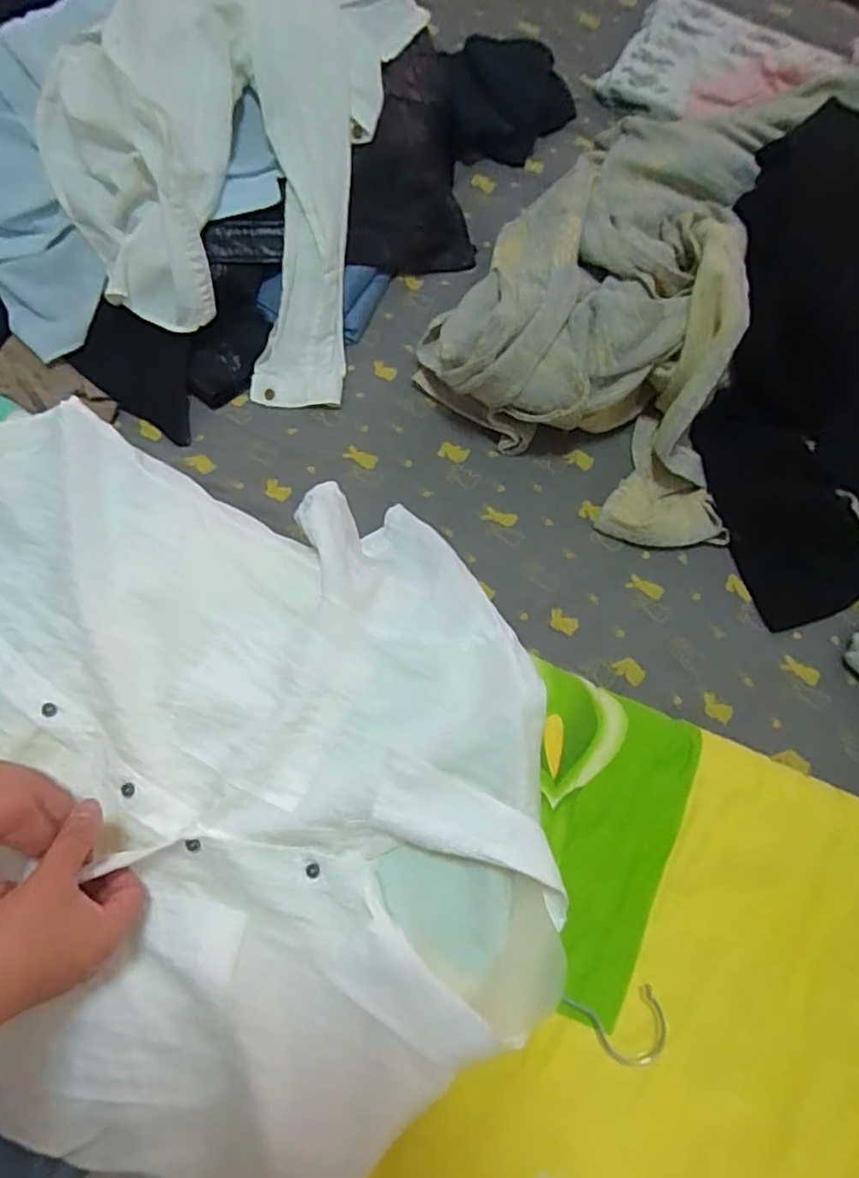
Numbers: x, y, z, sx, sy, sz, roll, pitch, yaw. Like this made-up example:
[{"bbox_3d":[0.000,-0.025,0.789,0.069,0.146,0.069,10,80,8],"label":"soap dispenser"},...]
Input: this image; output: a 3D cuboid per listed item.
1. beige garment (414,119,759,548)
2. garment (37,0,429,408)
[{"bbox_3d":[0.191,-0.369,0.751,0.373,0.141,0.594,9,70,2],"label":"beige garment"},{"bbox_3d":[-0.251,-0.561,0.764,0.385,0.172,0.594,10,70,2],"label":"garment"}]

